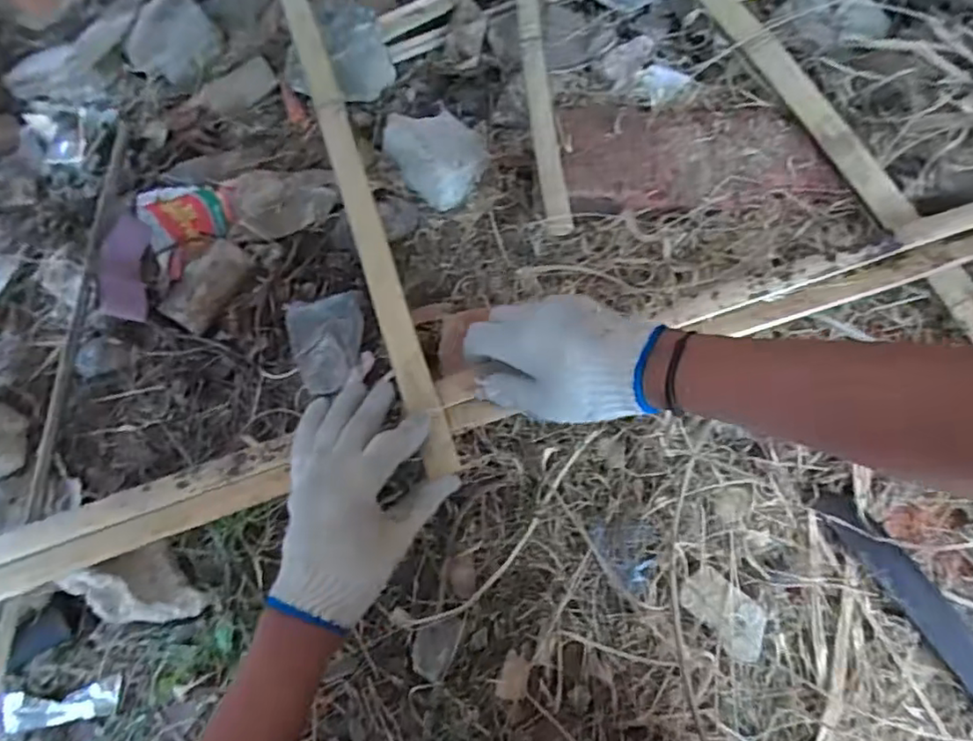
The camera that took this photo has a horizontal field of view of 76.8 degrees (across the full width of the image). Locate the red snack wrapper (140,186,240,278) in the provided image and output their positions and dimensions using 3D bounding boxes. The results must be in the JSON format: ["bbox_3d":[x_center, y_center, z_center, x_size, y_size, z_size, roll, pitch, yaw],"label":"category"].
[{"bbox_3d":[-0.306,-0.145,0.633,0.089,0.026,0.101,-11,68,-1],"label":"red snack wrapper"}]

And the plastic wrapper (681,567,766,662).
[{"bbox_3d":[0.189,0.189,0.480,0.041,0.012,0.070,-43,72,-13],"label":"plastic wrapper"}]

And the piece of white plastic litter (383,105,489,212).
[{"bbox_3d":[-0.049,-0.234,0.652,0.097,0.044,0.104,-1,68,3],"label":"piece of white plastic litter"}]

